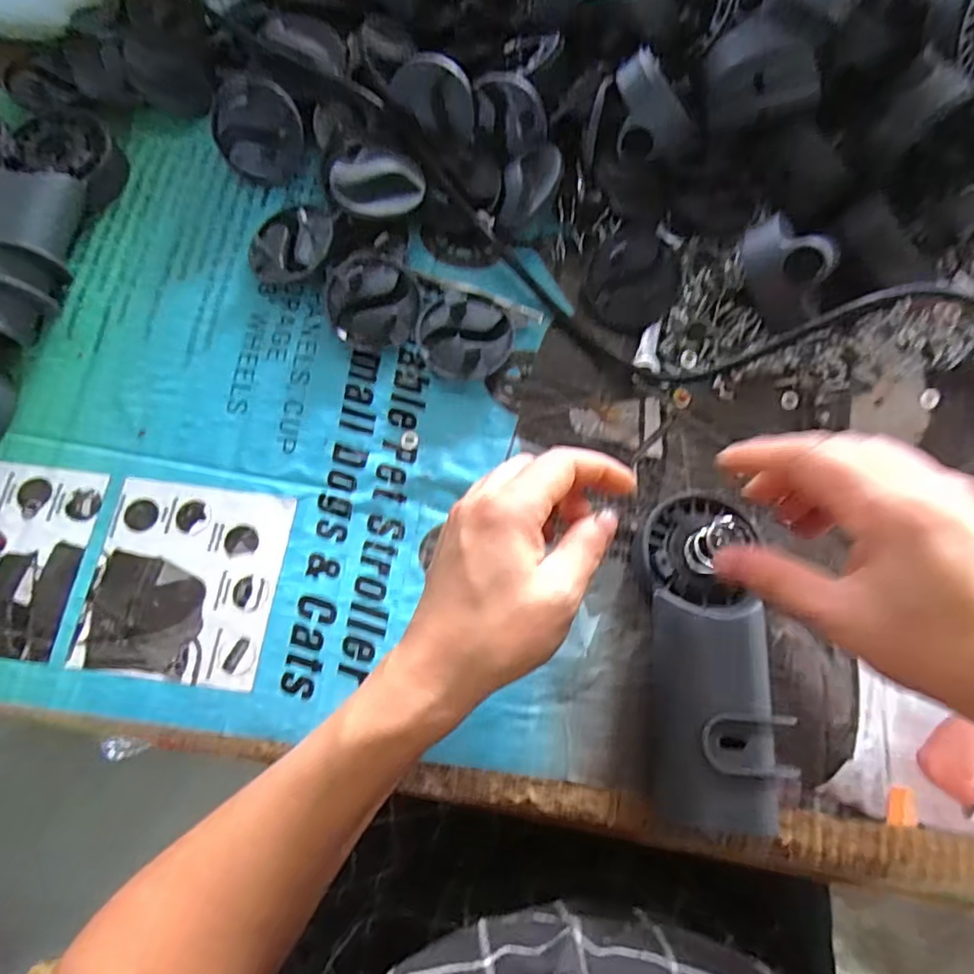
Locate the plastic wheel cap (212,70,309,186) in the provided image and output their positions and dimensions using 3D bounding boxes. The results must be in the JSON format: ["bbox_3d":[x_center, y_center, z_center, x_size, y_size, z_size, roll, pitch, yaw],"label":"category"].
[{"bbox_3d":[-0.145,-0.226,0.377,0.055,0.057,0.013,12,38,-14],"label":"plastic wheel cap"}]

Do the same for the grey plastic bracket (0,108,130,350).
[{"bbox_3d":[-0.276,-0.165,0.354,0.072,0.035,0.164,13,76,2],"label":"grey plastic bracket"}]

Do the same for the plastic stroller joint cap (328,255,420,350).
[{"bbox_3d":[-0.068,-0.110,0.356,0.053,0.020,0.052,0,76,-1],"label":"plastic stroller joint cap"}]

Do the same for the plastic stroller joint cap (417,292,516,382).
[{"bbox_3d":[-0.012,-0.089,0.354,0.056,0.021,0.053,0,76,-1],"label":"plastic stroller joint cap"}]

